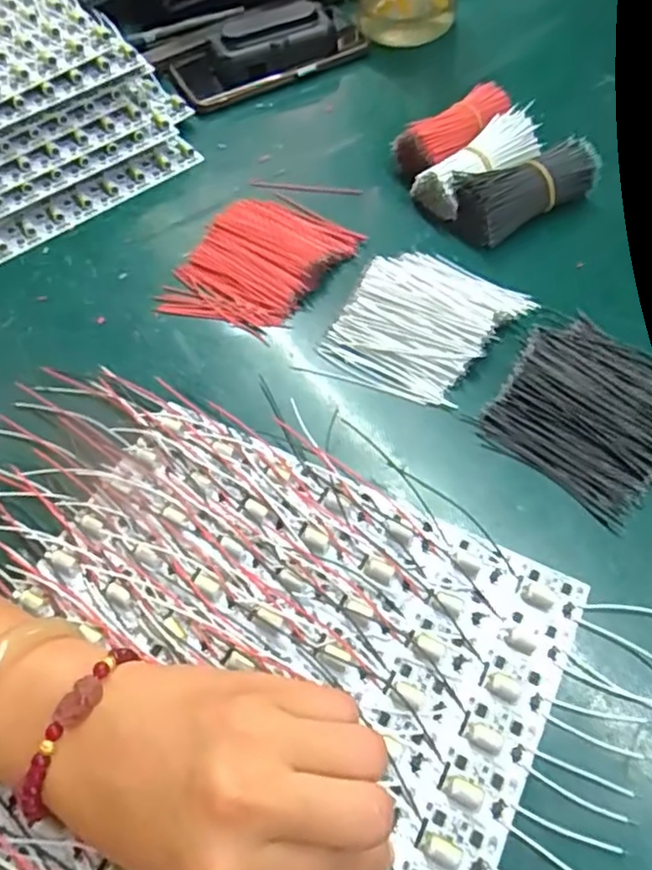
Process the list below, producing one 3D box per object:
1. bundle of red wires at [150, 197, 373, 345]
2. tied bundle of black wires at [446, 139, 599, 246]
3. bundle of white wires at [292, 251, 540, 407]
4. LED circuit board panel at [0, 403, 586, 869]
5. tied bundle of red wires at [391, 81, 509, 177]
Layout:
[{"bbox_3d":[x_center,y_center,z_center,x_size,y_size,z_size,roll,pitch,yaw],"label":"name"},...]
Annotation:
[{"bbox_3d":[-0.045,-0.115,0.425,0.091,0.016,0.117,27,65,19],"label":"bundle of red wires"},{"bbox_3d":[0.131,-0.164,0.428,0.096,0.034,0.044,-25,60,-12],"label":"tied bundle of black wires"},{"bbox_3d":[0.056,-0.067,0.382,0.090,0.016,0.108,28,65,19],"label":"bundle of white wires"},{"bbox_3d":[-0.054,0.133,0.272,0.249,0.015,0.289,22,63,16],"label":"LED circuit board panel"},{"bbox_3d":[0.094,-0.217,0.462,0.087,0.030,0.036,-33,62,-15],"label":"tied bundle of red wires"}]

